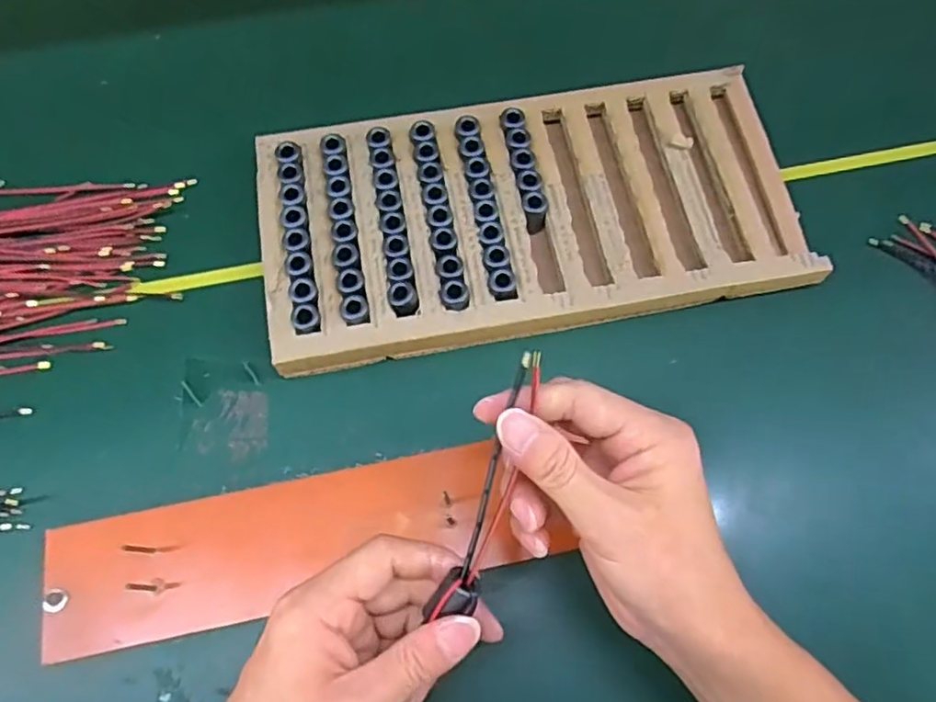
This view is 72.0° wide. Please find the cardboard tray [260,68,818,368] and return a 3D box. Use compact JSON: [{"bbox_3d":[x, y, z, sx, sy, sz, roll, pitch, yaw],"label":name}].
[{"bbox_3d":[0.044,-0.096,0.439,0.355,0.031,0.172,-10,69,-4],"label":"cardboard tray"}]

